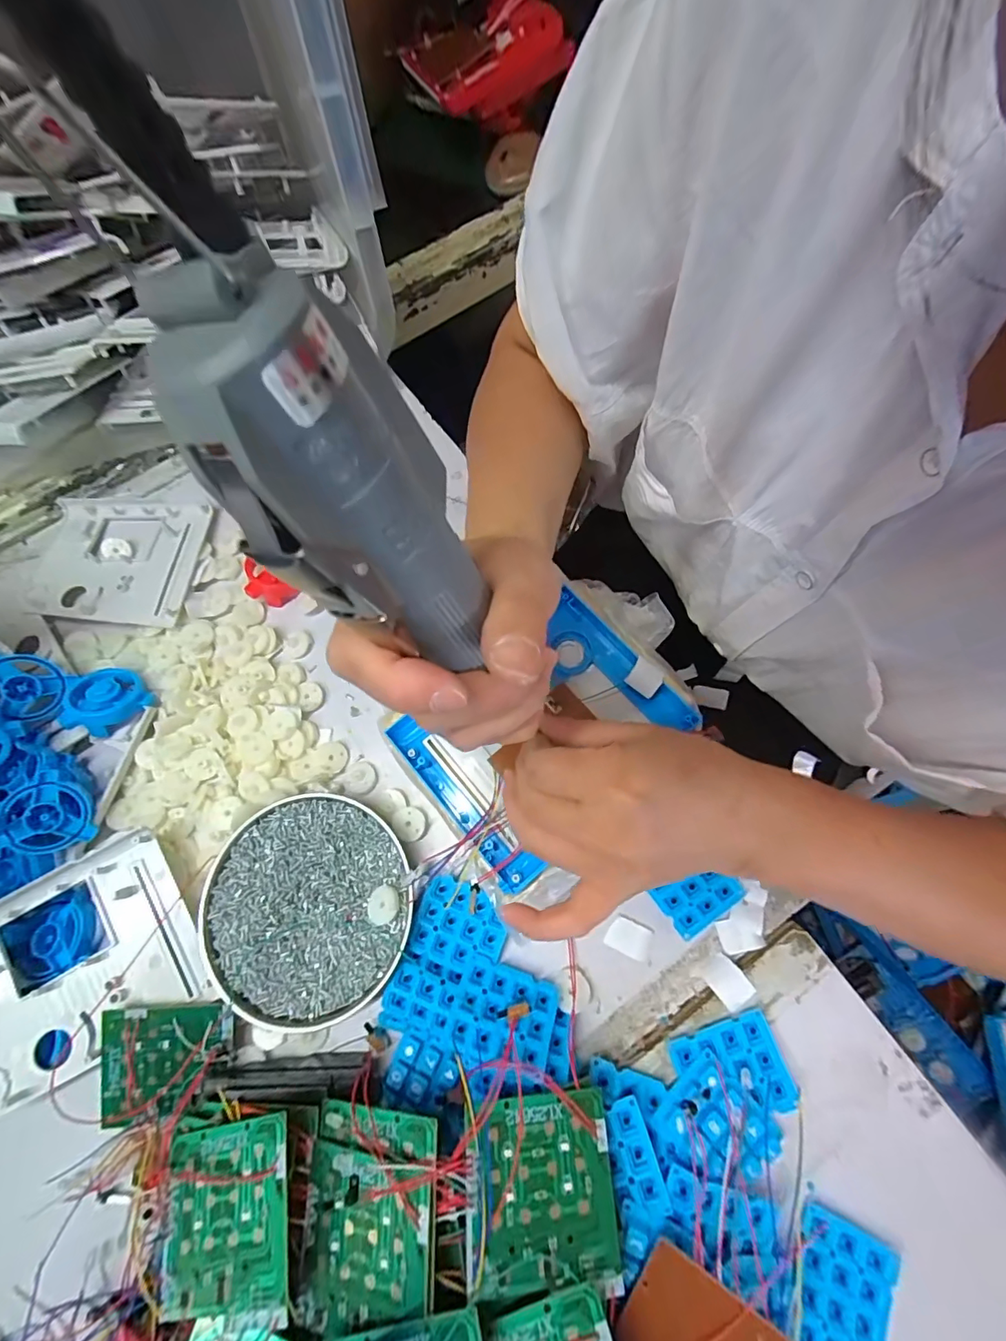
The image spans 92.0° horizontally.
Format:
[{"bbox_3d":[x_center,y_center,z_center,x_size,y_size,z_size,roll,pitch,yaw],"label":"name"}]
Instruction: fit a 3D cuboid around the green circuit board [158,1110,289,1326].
[{"bbox_3d":[-0.138,0.269,0.240,0.073,0.008,0.069,-19,62,11],"label":"green circuit board"}]

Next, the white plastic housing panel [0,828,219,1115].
[{"bbox_3d":[-0.271,0.186,0.306,0.141,0.033,0.115,-32,74,-7],"label":"white plastic housing panel"}]

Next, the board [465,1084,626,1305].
[{"bbox_3d":[0.019,0.251,0.237,0.071,0.006,0.068,3,61,-12],"label":"board"}]

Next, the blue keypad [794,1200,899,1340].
[{"bbox_3d":[0.174,0.320,0.248,0.048,0.005,0.058,26,64,4],"label":"blue keypad"}]

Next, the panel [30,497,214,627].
[{"bbox_3d":[-0.326,-0.099,0.411,0.145,0.006,0.119,5,73,4],"label":"panel"}]

